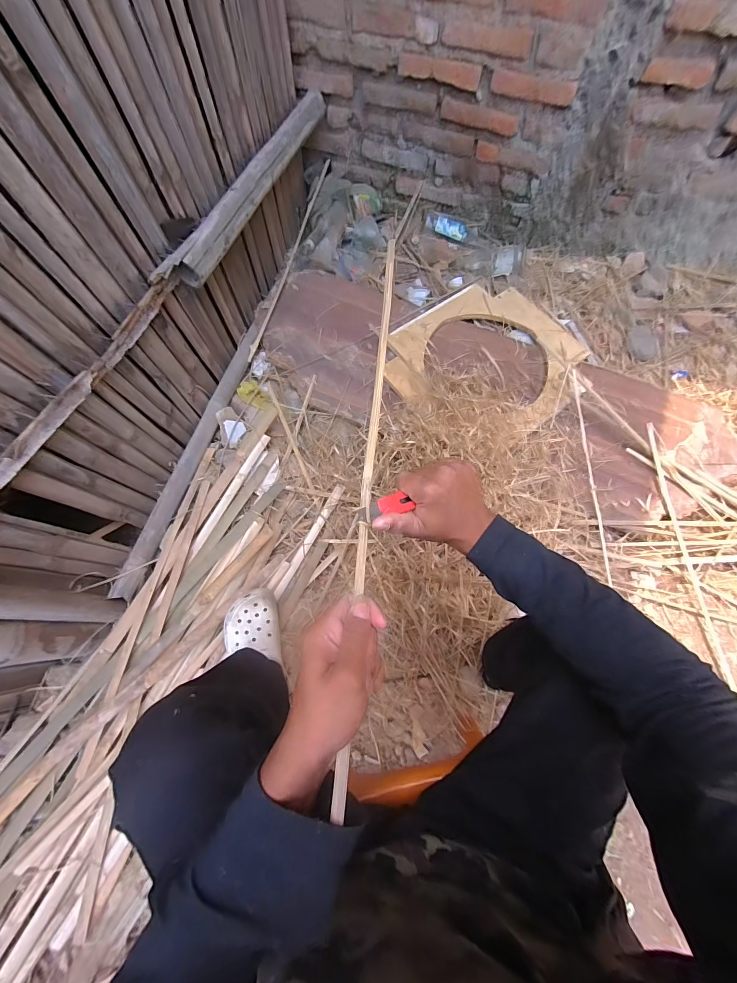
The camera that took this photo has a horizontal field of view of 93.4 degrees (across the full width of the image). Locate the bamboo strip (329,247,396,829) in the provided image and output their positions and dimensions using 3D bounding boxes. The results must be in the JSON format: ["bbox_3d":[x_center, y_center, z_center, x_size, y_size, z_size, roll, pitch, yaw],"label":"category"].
[{"bbox_3d":[0.005,-0.045,0.353,0.014,0.007,0.591,5,69,0],"label":"bamboo strip"}]

